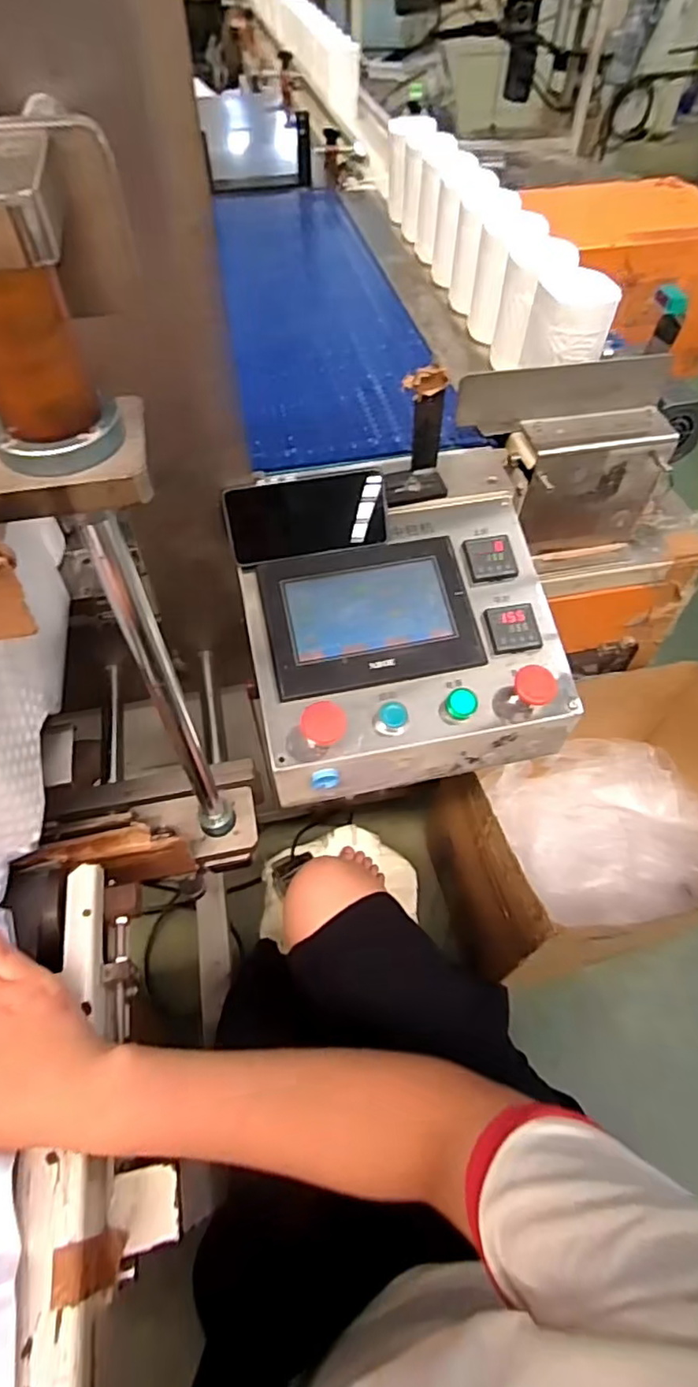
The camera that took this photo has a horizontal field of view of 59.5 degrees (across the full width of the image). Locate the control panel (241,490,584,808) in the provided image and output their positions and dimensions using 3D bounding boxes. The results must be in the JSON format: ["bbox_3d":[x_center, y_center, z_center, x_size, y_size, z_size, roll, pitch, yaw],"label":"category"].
[{"bbox_3d":[0.050,-0.050,0.636,0.304,0.134,0.256,-11,56,-8],"label":"control panel"}]

